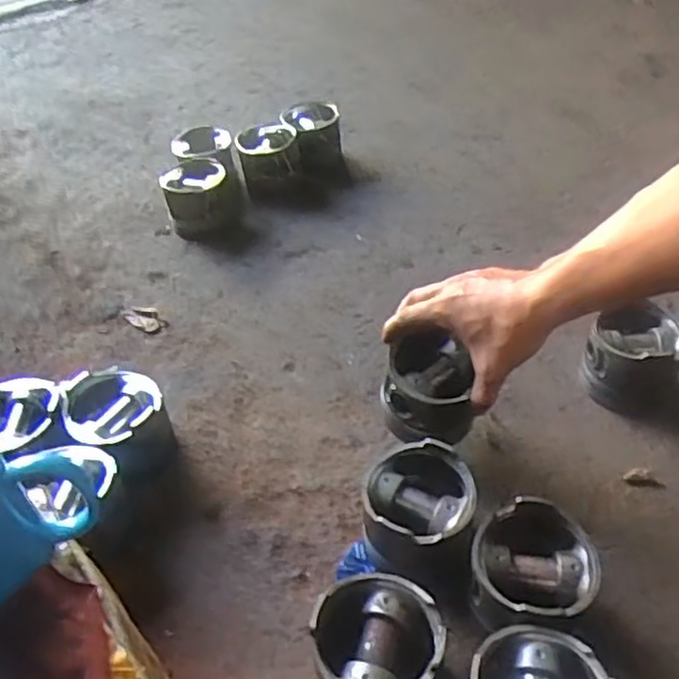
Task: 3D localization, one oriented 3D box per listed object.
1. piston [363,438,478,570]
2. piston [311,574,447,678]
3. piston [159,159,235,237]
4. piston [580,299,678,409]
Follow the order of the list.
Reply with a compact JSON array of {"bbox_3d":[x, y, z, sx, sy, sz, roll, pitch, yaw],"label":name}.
[{"bbox_3d":[0.069,0.155,0.597,0.090,0.090,0.112,-8,44,-3],"label":"piston"},{"bbox_3d":[0.029,0.236,0.513,0.089,0.081,0.092,4,44,9],"label":"piston"},{"bbox_3d":[-0.199,-0.199,0.992,0.098,0.076,0.104,-15,45,-10],"label":"piston"},{"bbox_3d":[0.304,0.023,0.720,0.092,0.091,0.080,17,48,21],"label":"piston"}]

